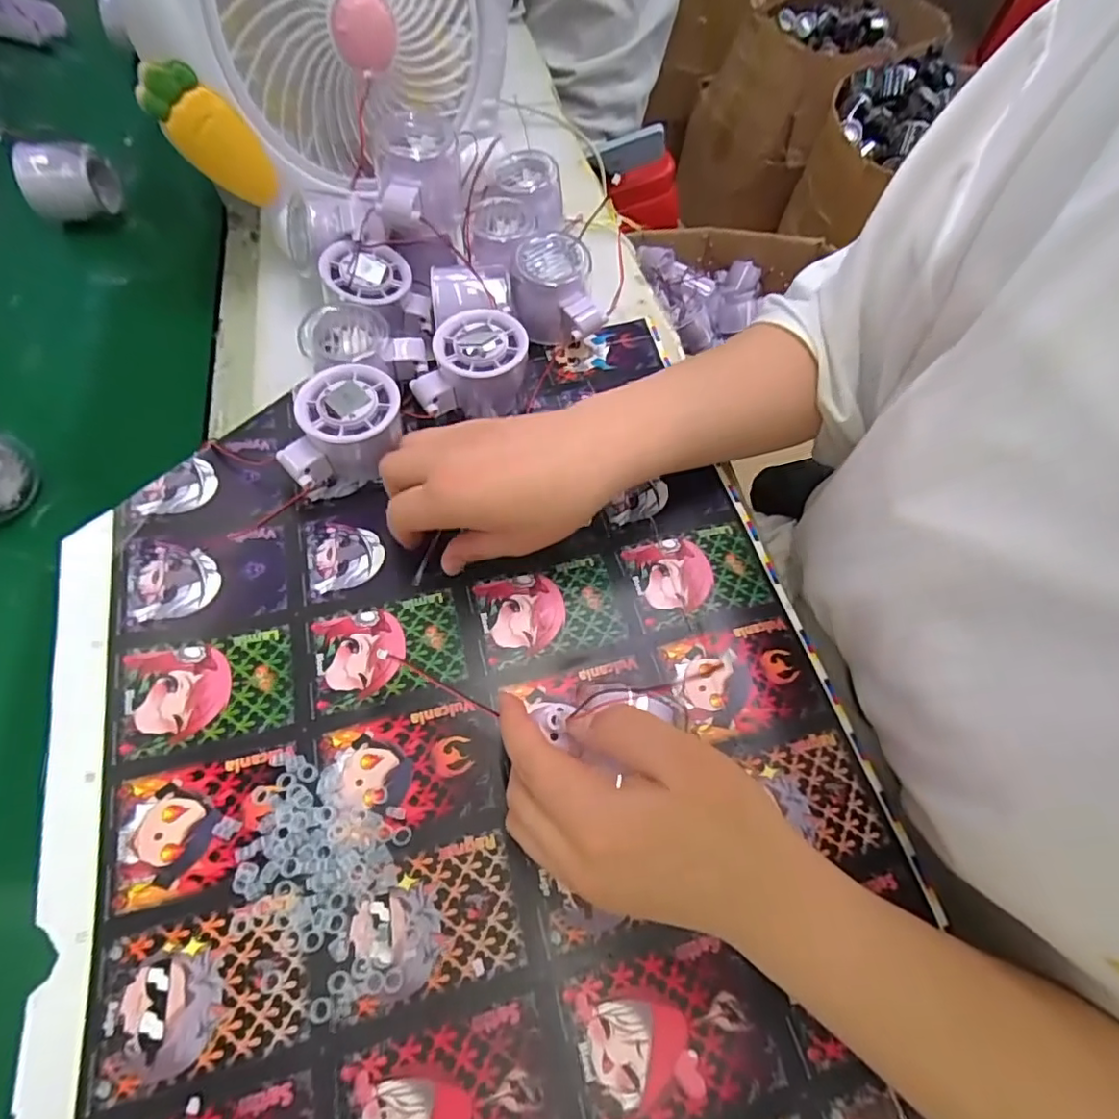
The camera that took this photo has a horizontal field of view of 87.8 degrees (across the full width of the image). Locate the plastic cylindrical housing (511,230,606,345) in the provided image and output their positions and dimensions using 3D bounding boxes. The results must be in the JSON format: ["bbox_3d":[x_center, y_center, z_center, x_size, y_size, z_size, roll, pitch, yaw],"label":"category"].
[{"bbox_3d":[-0.003,-0.195,0.428,0.063,0.058,0.079,-5,61,-4],"label":"plastic cylindrical housing"}]

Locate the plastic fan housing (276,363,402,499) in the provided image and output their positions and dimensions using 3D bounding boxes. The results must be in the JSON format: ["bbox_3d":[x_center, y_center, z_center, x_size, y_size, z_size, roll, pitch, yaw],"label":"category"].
[{"bbox_3d":[-0.132,-0.077,0.360,0.072,0.056,0.057,-14,62,-9],"label":"plastic fan housing"}]

